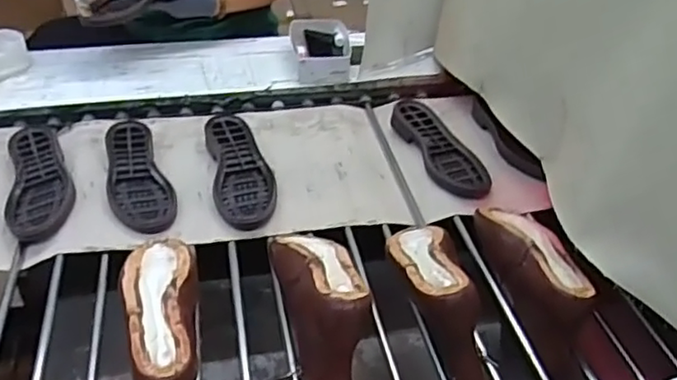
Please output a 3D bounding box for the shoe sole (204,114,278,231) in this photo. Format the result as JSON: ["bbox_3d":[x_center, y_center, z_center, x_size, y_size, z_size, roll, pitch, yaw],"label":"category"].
[{"bbox_3d":[-0.155,-0.036,0.995,0.092,0.033,0.262,-8,39,-12],"label":"shoe sole"}]

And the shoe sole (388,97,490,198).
[{"bbox_3d":[0.171,-0.075,1.063,0.094,0.030,0.278,-12,40,-16],"label":"shoe sole"}]

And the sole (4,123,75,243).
[{"bbox_3d":[-0.456,-0.022,0.954,0.090,0.029,0.247,-12,40,-16],"label":"sole"}]

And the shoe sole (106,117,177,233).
[{"bbox_3d":[-0.319,-0.027,0.978,0.091,0.026,0.256,-16,41,-21],"label":"shoe sole"}]

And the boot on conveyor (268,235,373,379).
[{"bbox_3d":[-0.017,0.123,0.728,0.083,0.126,0.258,-9,39,-13],"label":"boot on conveyor"}]

